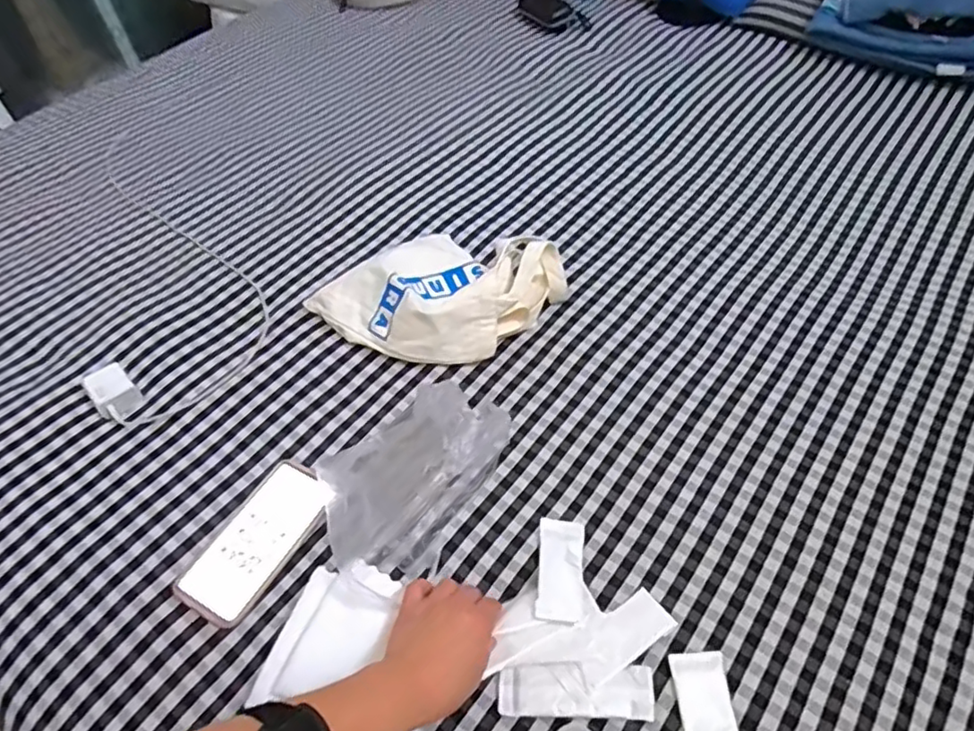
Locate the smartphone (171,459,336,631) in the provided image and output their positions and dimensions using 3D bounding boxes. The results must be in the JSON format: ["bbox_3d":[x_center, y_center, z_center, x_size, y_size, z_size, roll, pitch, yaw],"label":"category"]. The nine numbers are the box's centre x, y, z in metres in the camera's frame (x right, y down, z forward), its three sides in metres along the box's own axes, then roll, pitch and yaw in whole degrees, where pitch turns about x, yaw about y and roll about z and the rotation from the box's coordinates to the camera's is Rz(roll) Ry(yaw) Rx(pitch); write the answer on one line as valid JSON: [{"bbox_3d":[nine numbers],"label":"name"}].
[{"bbox_3d":[-0.230,0.174,0.638,0.084,0.014,0.166,24,59,18],"label":"smartphone"}]

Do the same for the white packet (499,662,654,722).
[{"bbox_3d":[0.075,0.277,0.538,0.128,0.007,0.040,1,49,4],"label":"white packet"}]

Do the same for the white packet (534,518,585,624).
[{"bbox_3d":[0.070,0.193,0.605,0.043,0.005,0.110,11,37,2],"label":"white packet"}]

